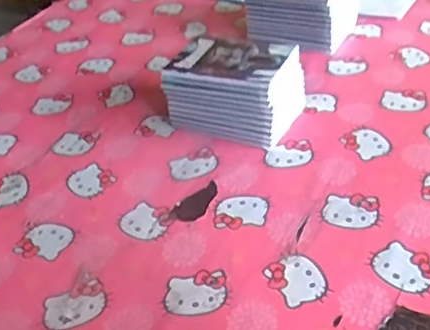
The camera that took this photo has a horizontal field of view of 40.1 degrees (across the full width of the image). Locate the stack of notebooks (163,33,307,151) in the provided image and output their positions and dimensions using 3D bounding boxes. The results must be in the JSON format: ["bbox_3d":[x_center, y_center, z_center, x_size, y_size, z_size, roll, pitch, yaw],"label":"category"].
[{"bbox_3d":[0.034,-0.136,1.051,0.204,0.126,0.161,13,41,25],"label":"stack of notebooks"}]

